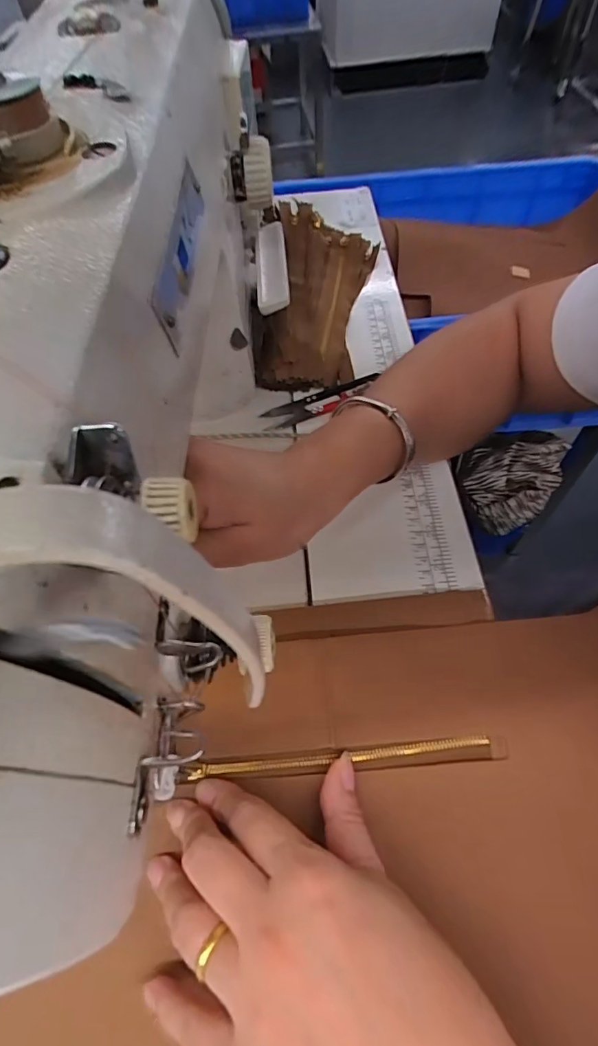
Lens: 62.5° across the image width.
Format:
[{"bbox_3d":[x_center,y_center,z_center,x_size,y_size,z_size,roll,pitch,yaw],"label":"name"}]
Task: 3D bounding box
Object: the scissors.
[{"bbox_3d":[0.020,-0.100,0.402,0.099,0.007,0.024,-22,59,-11],"label":"scissors"}]

